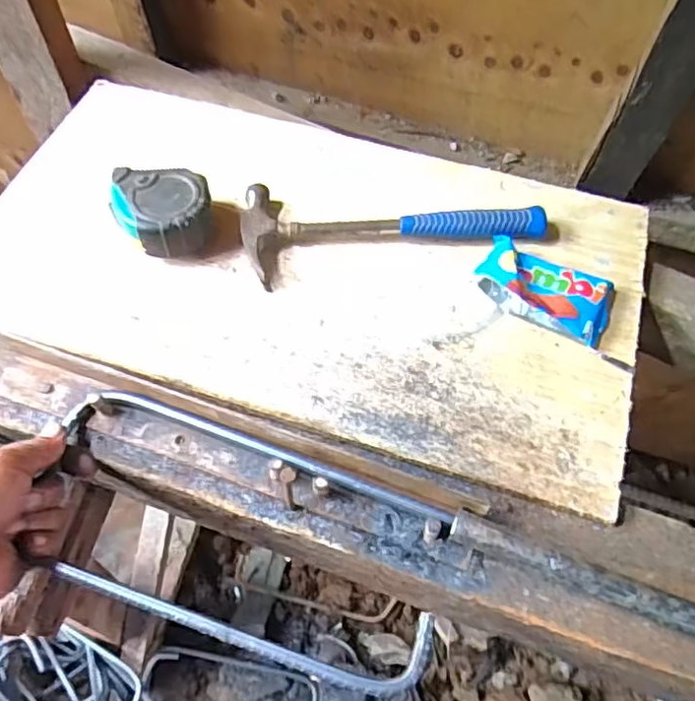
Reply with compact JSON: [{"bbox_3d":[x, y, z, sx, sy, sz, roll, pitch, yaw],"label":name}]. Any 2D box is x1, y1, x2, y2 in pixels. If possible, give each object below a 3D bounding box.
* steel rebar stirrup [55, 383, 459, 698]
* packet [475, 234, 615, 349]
[{"bbox_3d":[-0.080,0.123,0.423,0.293,0.023,0.131,18,62,8],"label":"steel rebar stirrup"},{"bbox_3d":[0.167,-0.054,0.513,0.109,0.027,0.070,34,66,16],"label":"packet"}]

